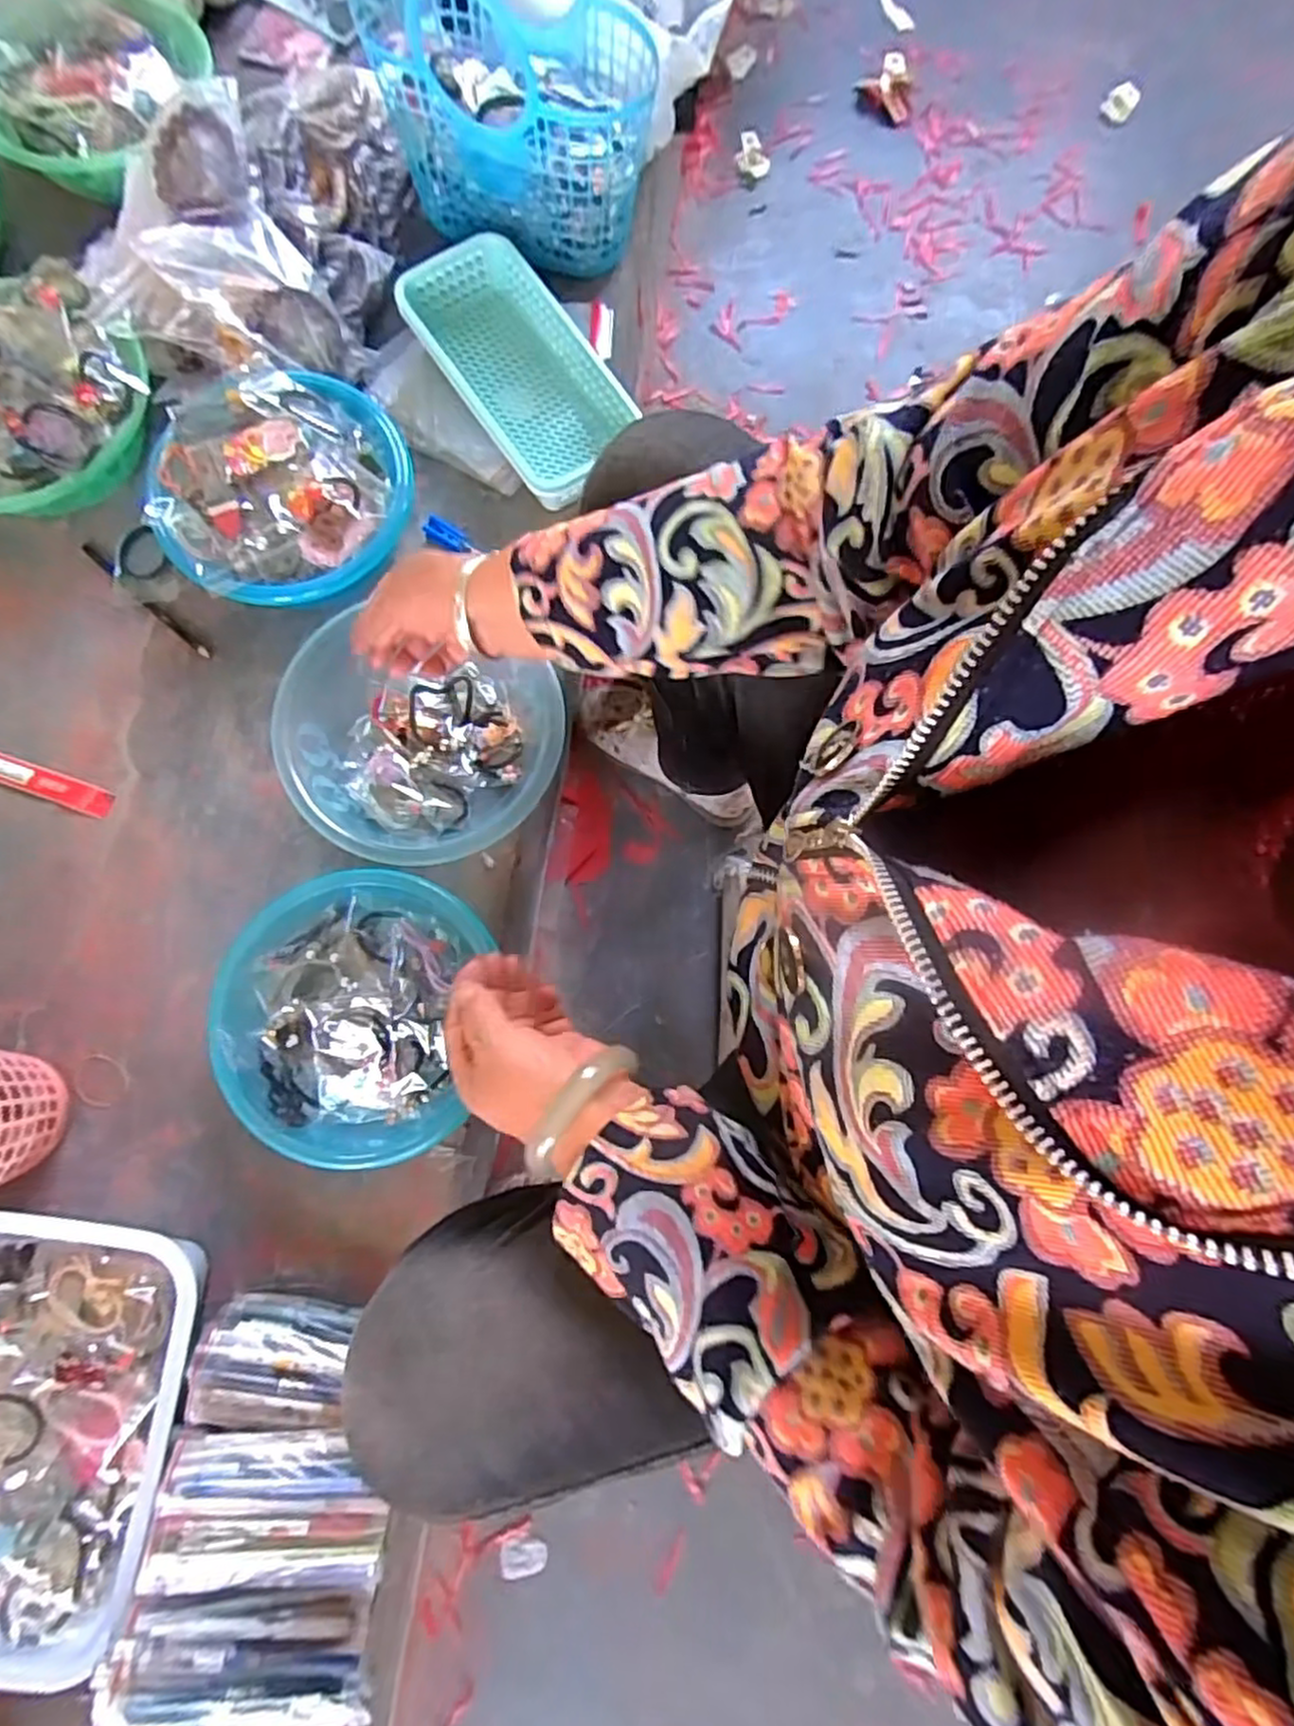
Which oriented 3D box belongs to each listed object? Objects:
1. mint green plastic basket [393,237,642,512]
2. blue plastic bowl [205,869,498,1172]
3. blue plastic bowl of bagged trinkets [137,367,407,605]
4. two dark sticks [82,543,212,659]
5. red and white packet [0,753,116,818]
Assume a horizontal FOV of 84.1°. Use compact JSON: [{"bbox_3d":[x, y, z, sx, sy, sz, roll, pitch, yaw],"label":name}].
[{"bbox_3d":[-0.120,-0.490,0.719,0.137,0.047,0.274,-35,82,-7],"label":"mint green plastic basket"},{"bbox_3d":[-0.234,0.122,0.594,0.204,0.075,0.224,8,80,0],"label":"blue plastic bowl"},{"bbox_3d":[-0.336,-0.334,0.670,0.209,0.090,0.215,0,80,-1],"label":"blue plastic bowl of bagged trinkets"},{"bbox_3d":[-0.489,-0.257,0.694,0.182,0.011,0.011,41,82,6],"label":"two dark sticks"},{"bbox_3d":[-0.578,-0.081,0.664,0.182,0.008,0.026,19,80,2],"label":"red and white packet"}]

